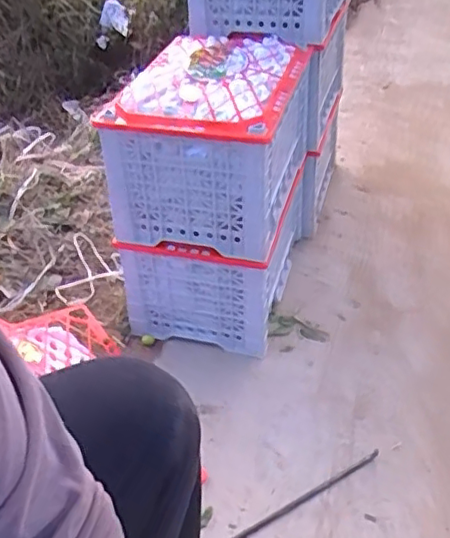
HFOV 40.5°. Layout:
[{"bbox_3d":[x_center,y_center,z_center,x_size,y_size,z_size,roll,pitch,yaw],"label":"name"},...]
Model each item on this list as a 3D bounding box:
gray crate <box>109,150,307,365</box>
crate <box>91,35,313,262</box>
[{"bbox_3d":[-0.012,-0.043,1.295,0.280,0.240,0.377,10,40,13],"label":"gray crate"},{"bbox_3d":[-0.014,-0.255,1.146,0.280,0.260,0.396,10,40,13],"label":"crate"}]

